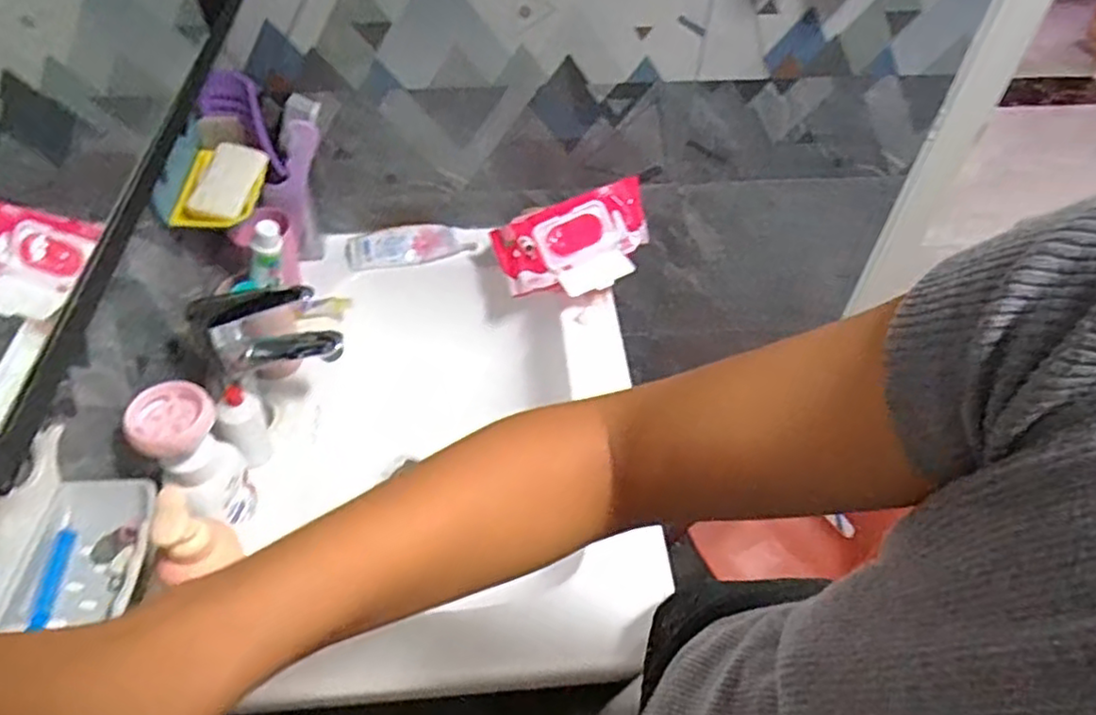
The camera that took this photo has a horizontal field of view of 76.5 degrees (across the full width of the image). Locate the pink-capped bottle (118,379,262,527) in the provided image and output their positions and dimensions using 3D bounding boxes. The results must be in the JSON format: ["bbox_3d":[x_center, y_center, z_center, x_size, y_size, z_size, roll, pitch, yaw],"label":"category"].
[{"bbox_3d":[-0.308,0.092,0.621,0.072,0.148,0.068,35,58,26],"label":"pink-capped bottle"}]

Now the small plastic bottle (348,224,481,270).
[{"bbox_3d":[-0.183,-0.150,0.920,0.165,0.031,0.052,-4,50,-5],"label":"small plastic bottle"}]

